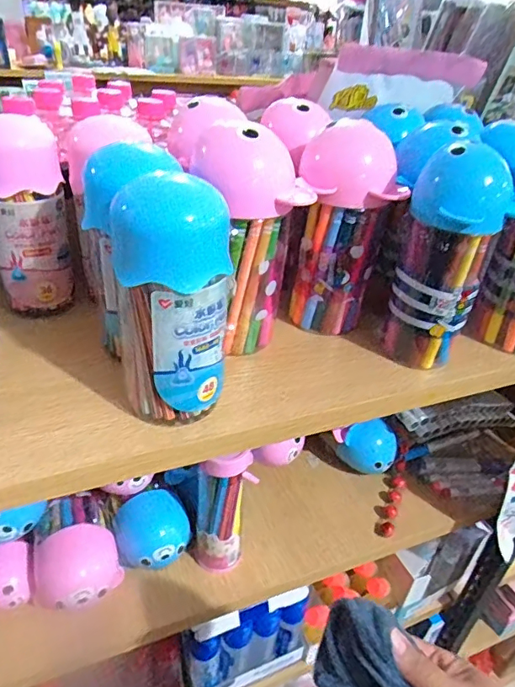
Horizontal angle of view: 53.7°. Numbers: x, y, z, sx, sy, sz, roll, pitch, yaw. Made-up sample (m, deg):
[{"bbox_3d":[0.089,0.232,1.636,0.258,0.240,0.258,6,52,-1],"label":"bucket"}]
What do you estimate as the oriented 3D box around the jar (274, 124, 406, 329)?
[{"bbox_3d":[0.078,-0.102,0.493,0.093,0.194,0.088,11,34,8],"label":"jar"}]

